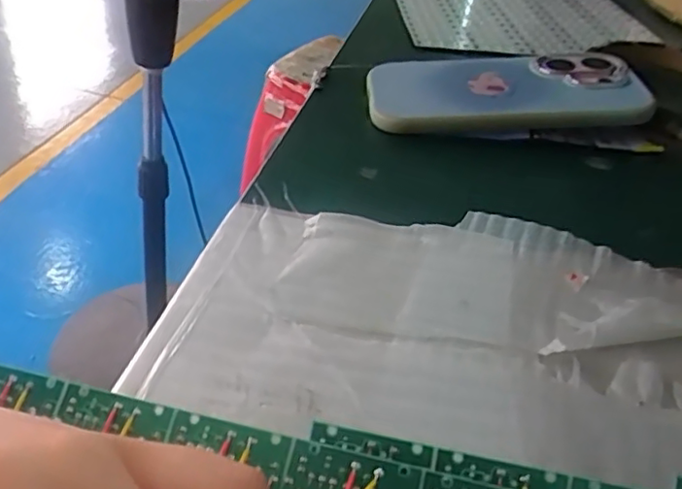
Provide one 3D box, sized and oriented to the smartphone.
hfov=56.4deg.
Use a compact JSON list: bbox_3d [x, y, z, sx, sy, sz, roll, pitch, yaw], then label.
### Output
[{"bbox_3d":[0.102,-0.098,0.397,0.166,0.010,0.082,-2,44,0],"label":"smartphone"}]

